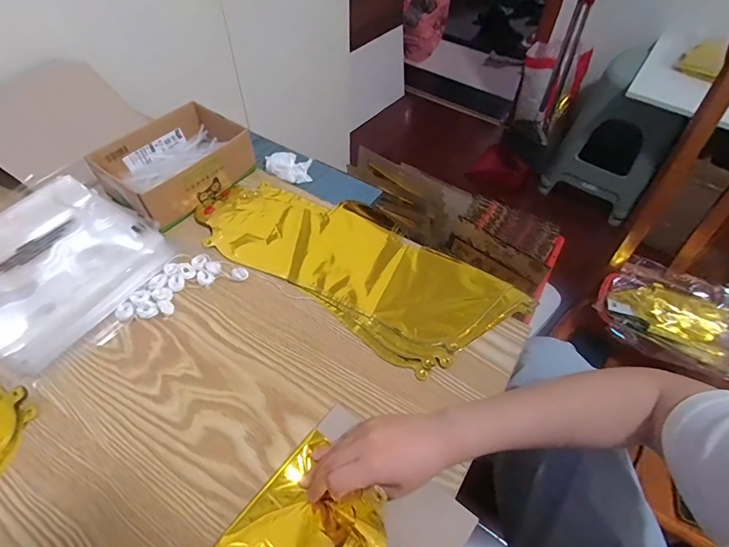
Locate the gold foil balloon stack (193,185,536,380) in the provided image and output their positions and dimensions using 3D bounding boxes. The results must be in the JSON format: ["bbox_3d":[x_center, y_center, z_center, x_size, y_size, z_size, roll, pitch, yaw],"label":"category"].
[{"bbox_3d":[-0.019,-0.026,0.536,0.406,0.013,0.194,34,59,22],"label":"gold foil balloon stack"}]

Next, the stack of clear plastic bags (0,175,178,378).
[{"bbox_3d":[-0.398,-0.017,0.517,0.249,0.018,0.216,27,56,17],"label":"stack of clear plastic bags"}]

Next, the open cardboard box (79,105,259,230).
[{"bbox_3d":[-0.270,-0.166,0.602,0.148,0.056,0.200,30,57,20],"label":"open cardboard box"}]

